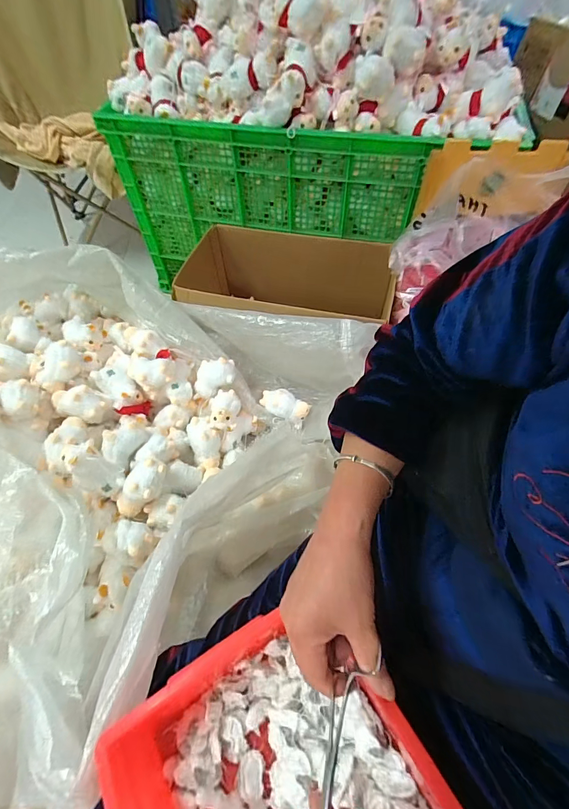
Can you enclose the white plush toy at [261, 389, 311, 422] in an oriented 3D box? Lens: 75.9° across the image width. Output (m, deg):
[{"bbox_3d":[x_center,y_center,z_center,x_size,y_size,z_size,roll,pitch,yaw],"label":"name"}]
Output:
[{"bbox_3d":[-0.002,-0.003,0.899,0.127,0.045,0.071,28,61,19],"label":"white plush toy"}]

